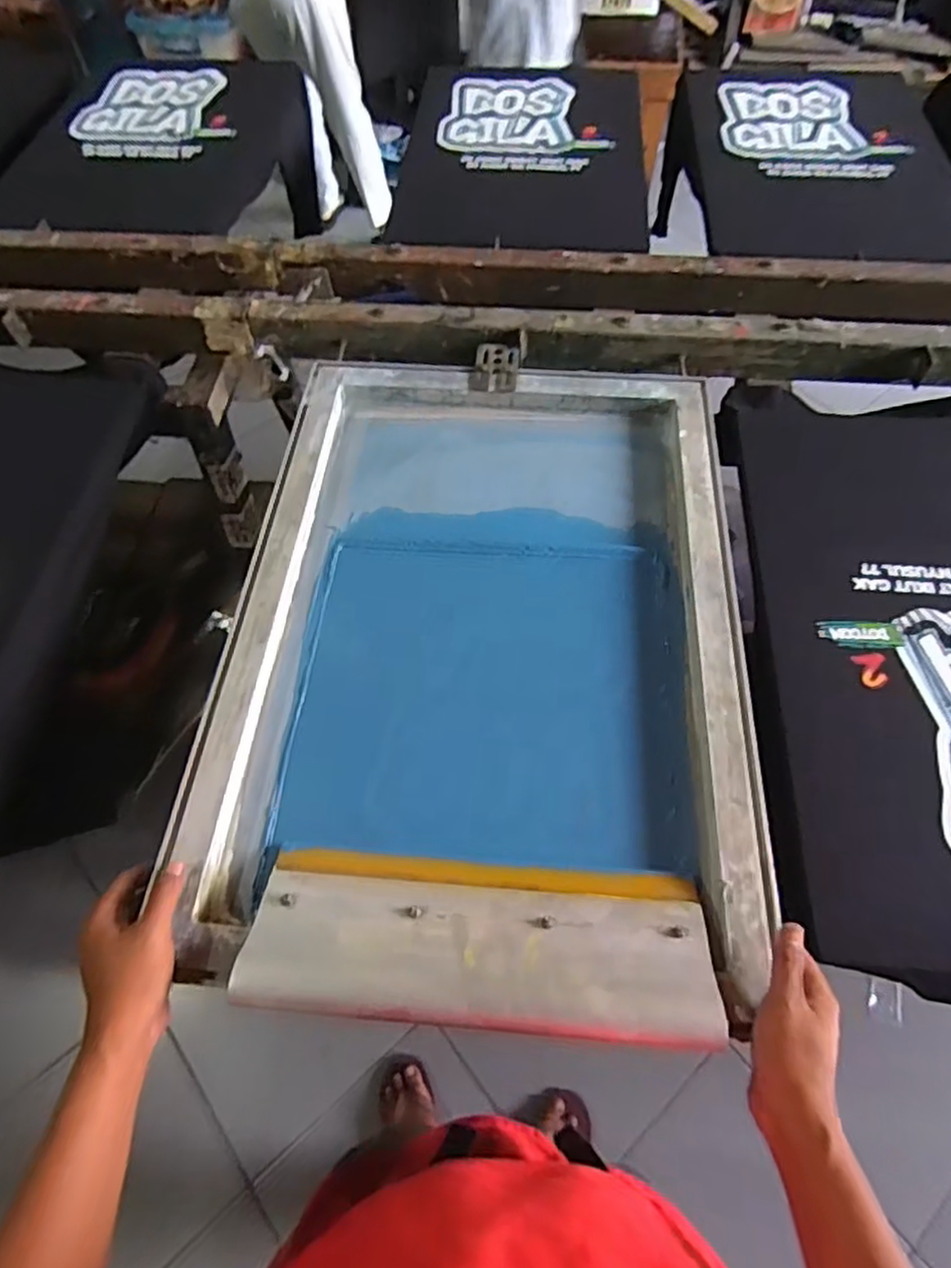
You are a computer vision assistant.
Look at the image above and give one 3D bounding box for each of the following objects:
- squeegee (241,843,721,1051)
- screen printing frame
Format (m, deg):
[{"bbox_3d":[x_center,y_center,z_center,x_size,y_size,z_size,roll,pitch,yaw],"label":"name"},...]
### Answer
[{"bbox_3d":[0.002,0.227,0.484,0.324,0.032,0.127,3,33,4],"label":"squeegee"},{"bbox_3d":[0.011,-0.019,0.645,0.469,0.044,0.651,3,60,3],"label":"screen printing frame"}]

